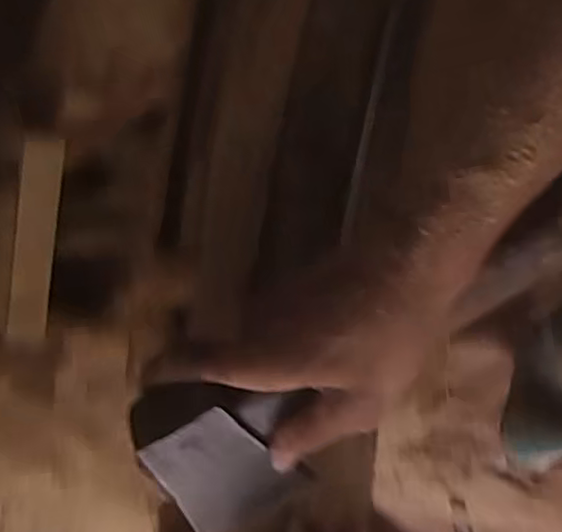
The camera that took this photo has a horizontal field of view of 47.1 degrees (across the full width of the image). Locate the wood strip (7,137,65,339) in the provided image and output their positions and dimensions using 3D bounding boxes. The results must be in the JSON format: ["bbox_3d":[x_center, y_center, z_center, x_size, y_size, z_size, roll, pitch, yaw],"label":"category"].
[{"bbox_3d":[-0.224,-0.023,0.585,0.037,0.010,0.190,15,109,4],"label":"wood strip"}]

